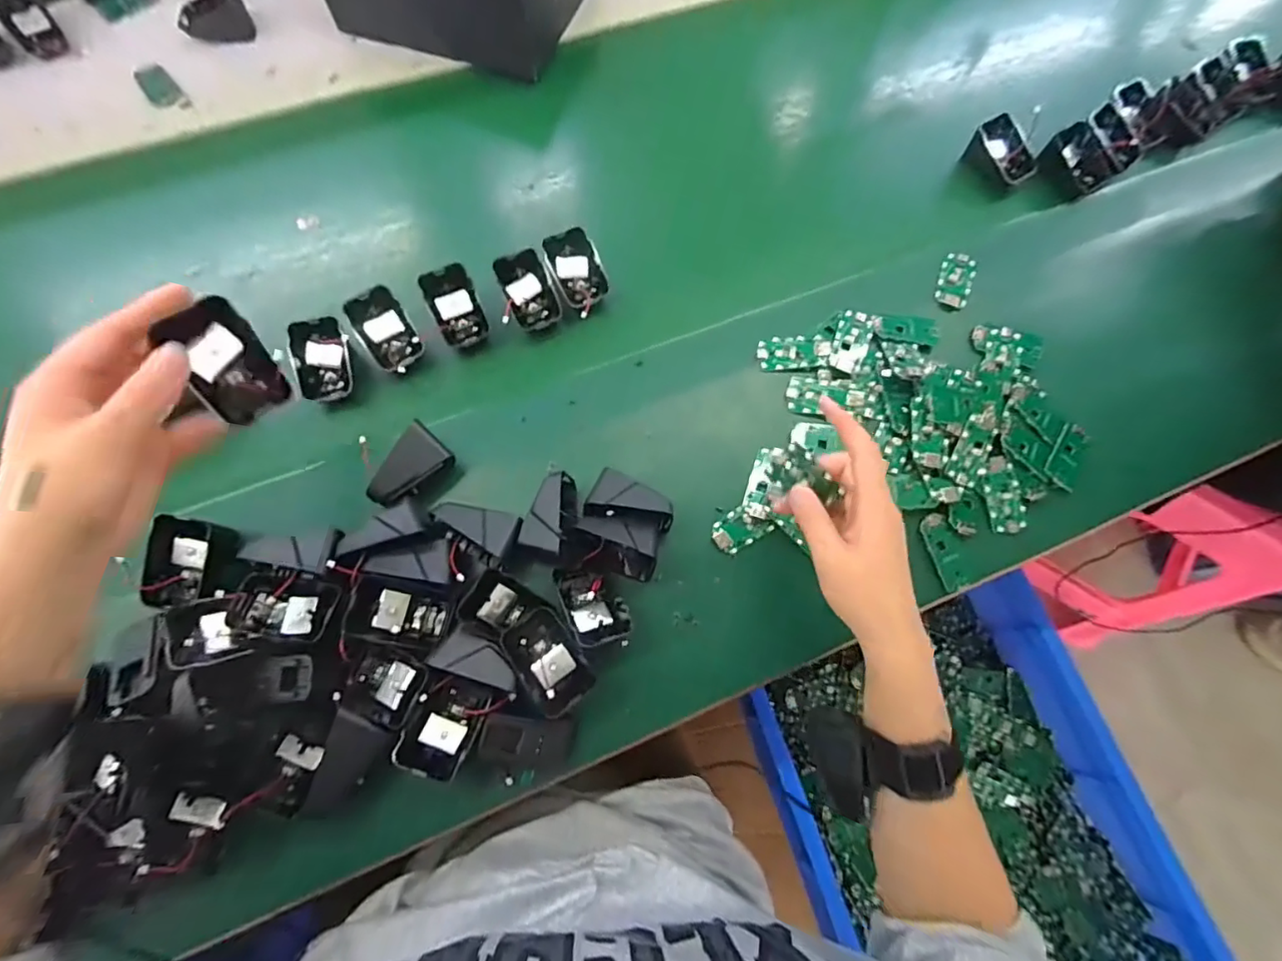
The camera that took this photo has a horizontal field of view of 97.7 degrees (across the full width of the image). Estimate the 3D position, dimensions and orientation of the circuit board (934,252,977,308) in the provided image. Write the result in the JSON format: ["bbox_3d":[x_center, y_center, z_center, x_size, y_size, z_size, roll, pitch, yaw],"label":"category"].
[{"bbox_3d":[0.305,-0.193,0.543,0.030,0.009,0.063,23,72,5],"label":"circuit board"}]

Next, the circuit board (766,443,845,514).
[{"bbox_3d":[0.120,0.000,0.396,0.059,0.007,0.033,31,103,-8],"label":"circuit board"}]

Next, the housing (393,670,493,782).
[{"bbox_3d":[-0.137,0.172,0.394,0.042,0.036,0.062,19,72,3],"label":"housing"}]

